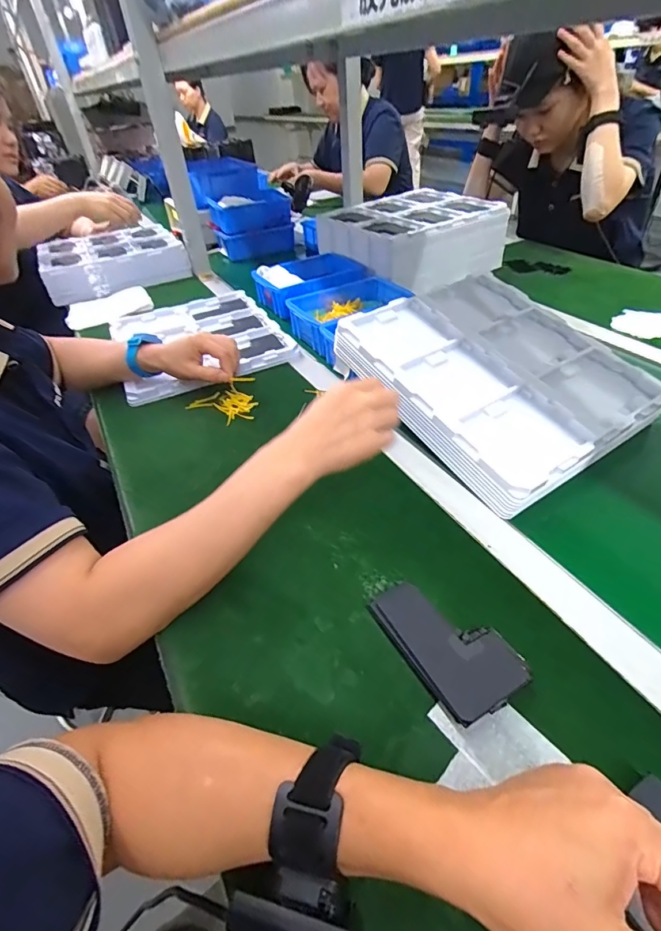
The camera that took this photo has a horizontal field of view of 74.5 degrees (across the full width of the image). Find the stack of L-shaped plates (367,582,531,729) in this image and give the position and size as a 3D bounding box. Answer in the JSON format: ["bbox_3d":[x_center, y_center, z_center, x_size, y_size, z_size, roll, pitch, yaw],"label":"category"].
[{"bbox_3d":[0.090,0.140,0.342,0.069,0.025,0.113,-29,47,-24],"label":"stack of L-shaped plates"}]

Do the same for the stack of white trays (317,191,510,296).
[{"bbox_3d":[0.173,-0.502,0.972,0.331,0.115,0.287,-22,45,-18],"label":"stack of white trays"}]

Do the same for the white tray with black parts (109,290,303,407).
[{"bbox_3d":[-0.241,-0.236,0.791,0.281,0.022,0.324,-21,45,-17],"label":"white tray with black parts"}]

